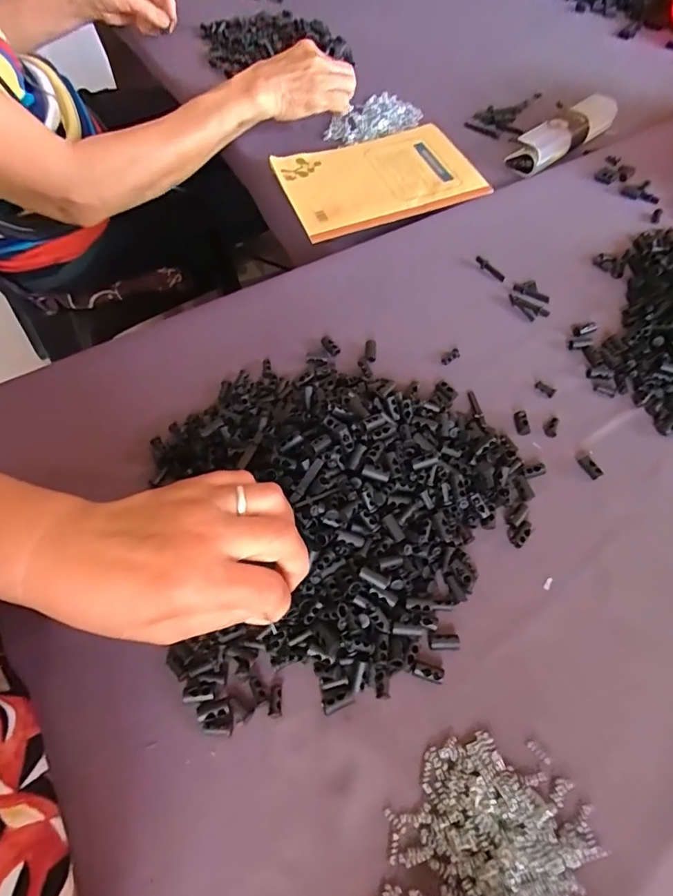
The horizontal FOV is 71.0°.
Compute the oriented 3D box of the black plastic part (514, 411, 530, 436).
[{"bbox_3d":[0.145,-0.020,0.370,0.009,0.005,0.020,-2,61,-2],"label":"black plastic part"}]

